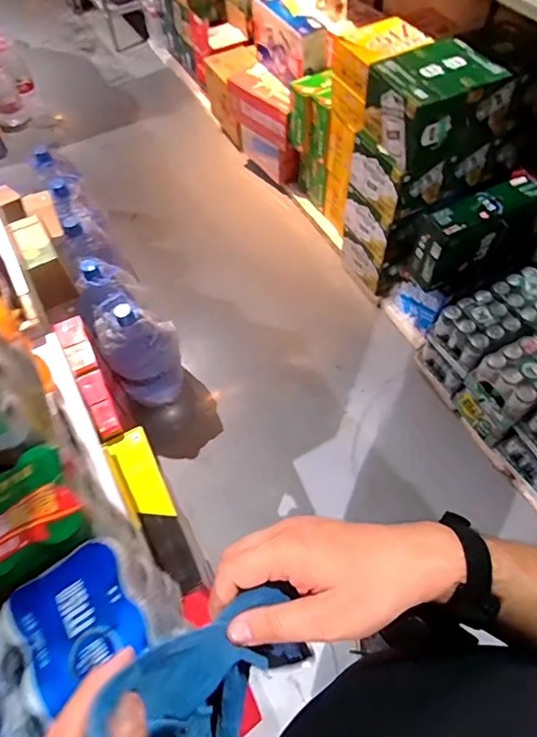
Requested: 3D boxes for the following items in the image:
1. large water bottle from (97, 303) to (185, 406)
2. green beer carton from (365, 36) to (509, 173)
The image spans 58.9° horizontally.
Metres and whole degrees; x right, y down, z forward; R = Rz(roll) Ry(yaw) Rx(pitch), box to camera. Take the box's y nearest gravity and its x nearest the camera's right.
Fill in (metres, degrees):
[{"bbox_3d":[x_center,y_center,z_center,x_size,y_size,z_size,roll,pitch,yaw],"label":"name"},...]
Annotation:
[{"bbox_3d":[-0.454,-0.050,1.775,0.262,0.411,0.221,-24,61,-12],"label":"large water bottle"},{"bbox_3d":[0.544,-0.873,1.563,0.384,0.212,0.277,-26,61,-13],"label":"green beer carton"}]

